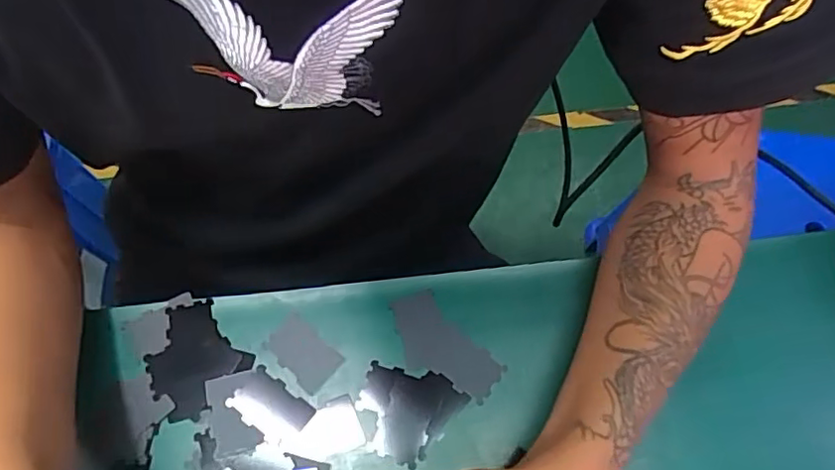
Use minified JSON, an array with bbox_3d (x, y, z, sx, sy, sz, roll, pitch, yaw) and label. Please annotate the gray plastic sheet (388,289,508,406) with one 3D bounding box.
[{"bbox_3d":[0.015,0.078,0.413,0.045,0.004,0.089,-39,71,-16],"label":"gray plastic sheet"}]

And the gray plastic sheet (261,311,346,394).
[{"bbox_3d":[-0.081,0.082,0.416,0.052,0.004,0.032,41,72,17],"label":"gray plastic sheet"}]

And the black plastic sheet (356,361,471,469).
[{"bbox_3d":[-0.008,0.118,0.395,0.067,0.004,0.060,17,67,8],"label":"black plastic sheet"}]

